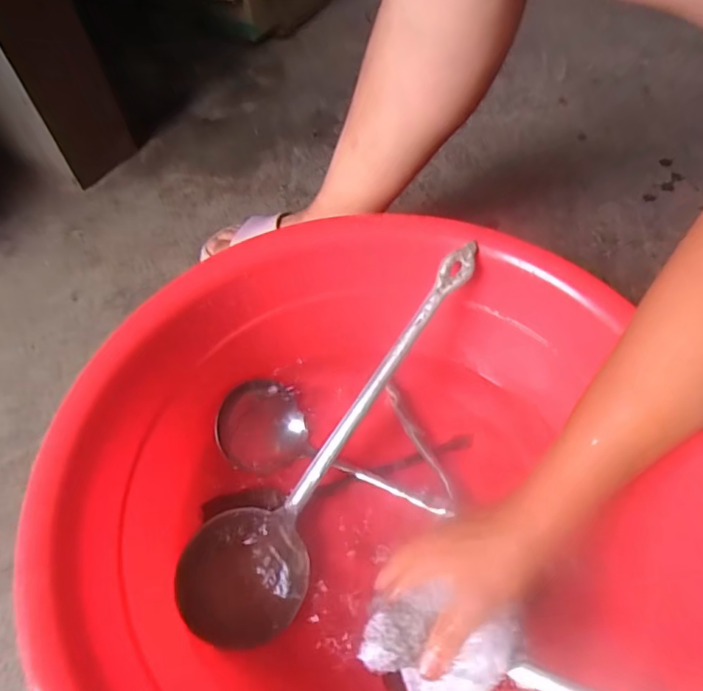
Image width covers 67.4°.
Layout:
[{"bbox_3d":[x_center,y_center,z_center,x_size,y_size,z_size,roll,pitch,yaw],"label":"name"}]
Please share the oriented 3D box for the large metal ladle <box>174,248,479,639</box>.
[{"bbox_3d":[-0.007,0.072,0.450,0.101,0.047,0.373,33,83,24],"label":"large metal ladle"}]

